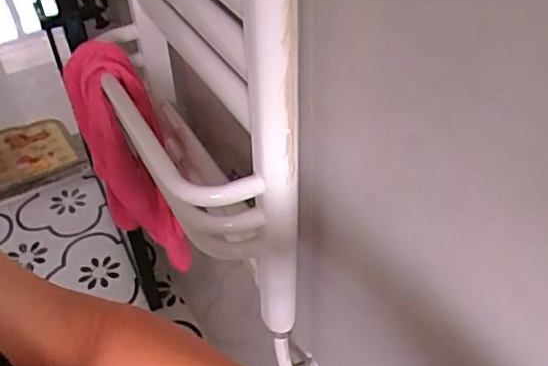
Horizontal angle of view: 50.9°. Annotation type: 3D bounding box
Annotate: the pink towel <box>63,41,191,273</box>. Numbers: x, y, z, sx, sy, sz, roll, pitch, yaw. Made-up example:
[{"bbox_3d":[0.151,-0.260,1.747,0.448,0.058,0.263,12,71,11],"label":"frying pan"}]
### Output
[{"bbox_3d":[-0.193,-0.006,0.844,0.149,0.411,0.078,28,52,30],"label":"pink towel"}]

